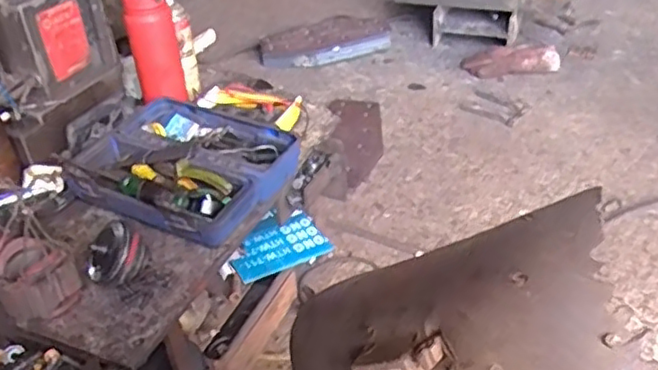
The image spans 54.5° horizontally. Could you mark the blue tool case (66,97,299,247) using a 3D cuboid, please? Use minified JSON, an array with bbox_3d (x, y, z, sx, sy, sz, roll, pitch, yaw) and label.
[{"bbox_3d":[-0.210,-0.037,0.964,0.281,0.073,0.287,13,39,24],"label":"blue tool case"}]

